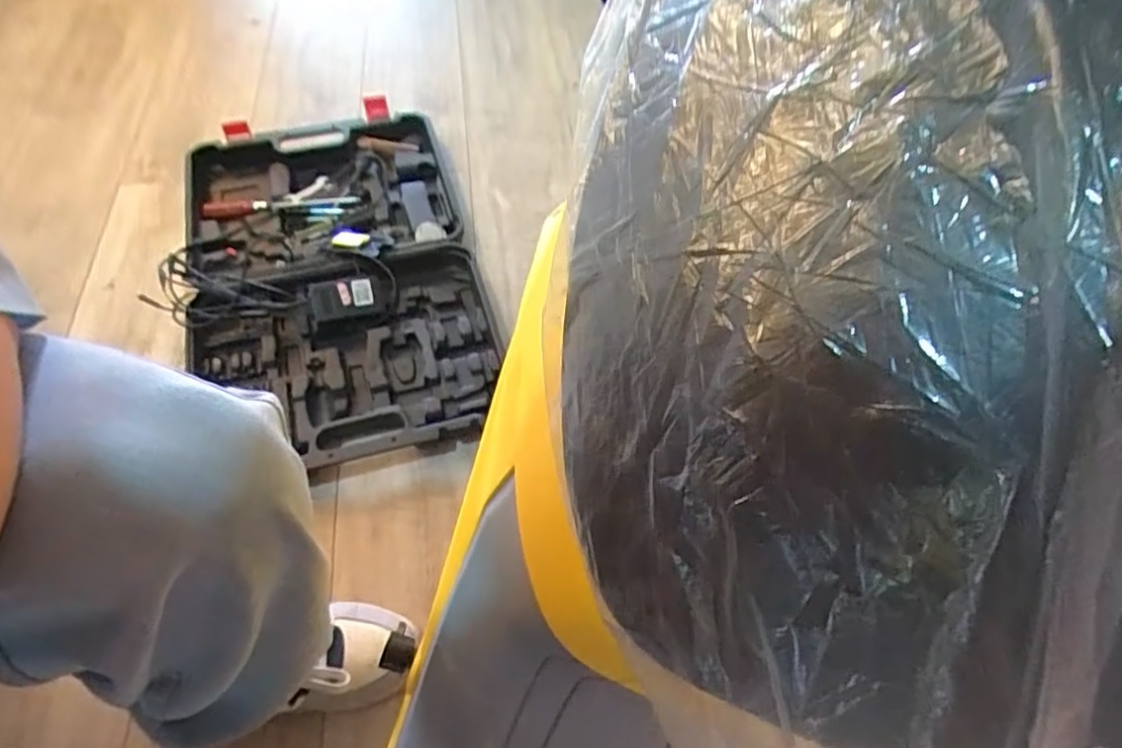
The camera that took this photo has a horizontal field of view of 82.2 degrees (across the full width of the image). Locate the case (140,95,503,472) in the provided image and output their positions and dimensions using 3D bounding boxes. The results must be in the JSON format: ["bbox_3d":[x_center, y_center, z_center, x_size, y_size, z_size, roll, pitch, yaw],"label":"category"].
[{"bbox_3d":[-0.346,-0.152,0.971,0.444,0.085,0.614,-12,68,-3],"label":"case"}]

